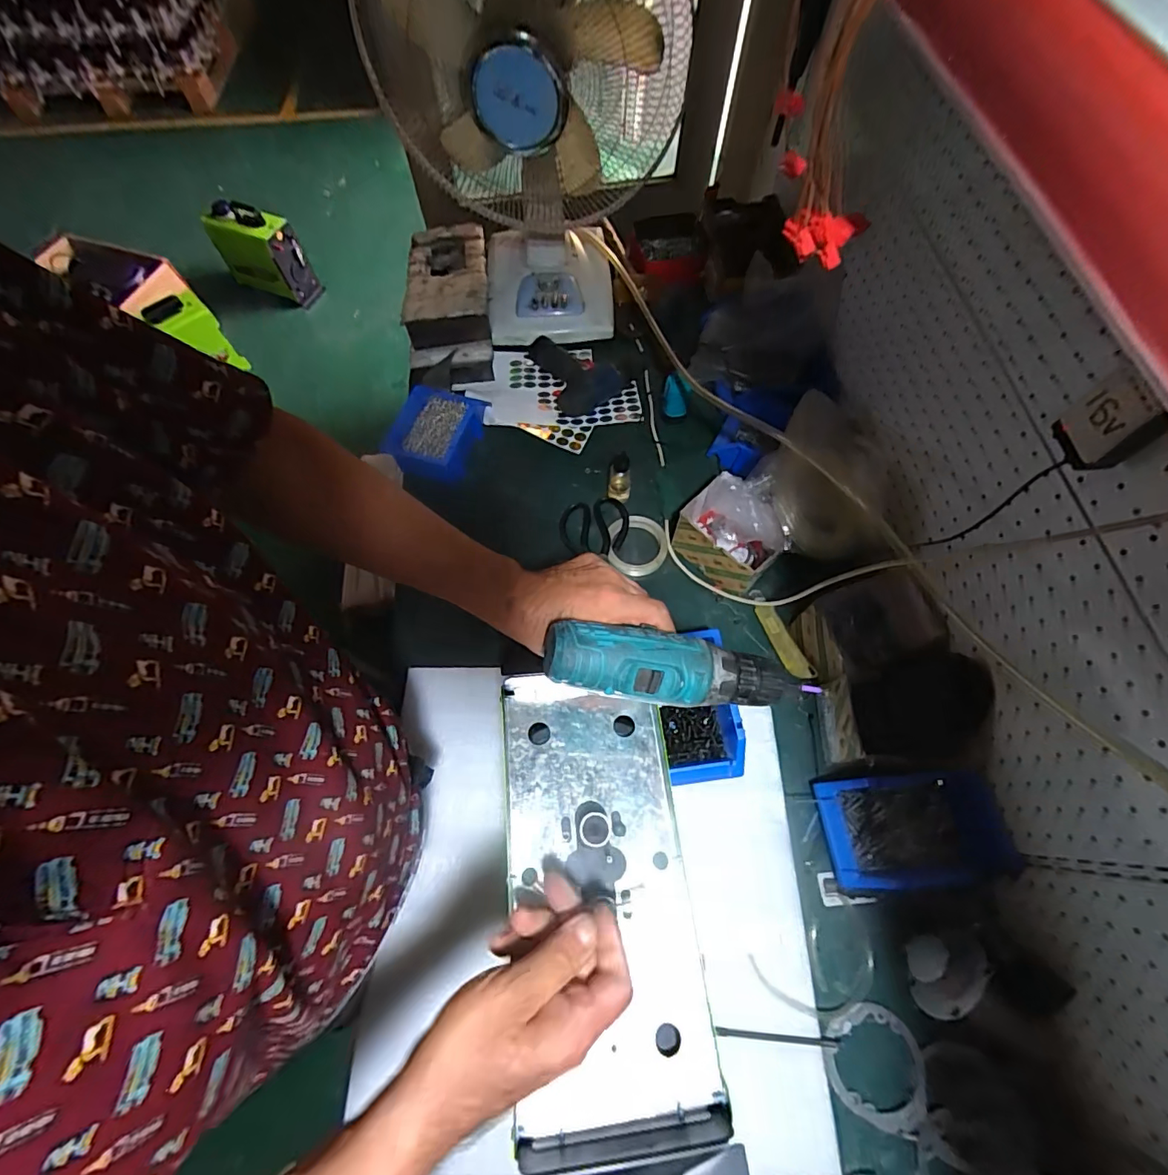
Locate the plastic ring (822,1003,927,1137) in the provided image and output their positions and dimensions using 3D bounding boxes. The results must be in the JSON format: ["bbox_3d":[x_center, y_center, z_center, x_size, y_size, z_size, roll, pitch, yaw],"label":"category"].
[{"bbox_3d":[0.315,0.515,0.550,0.106,0.011,0.103,0,66,0],"label":"plastic ring"}]

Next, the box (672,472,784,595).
[{"bbox_3d":[0.215,-0.085,0.726,0.102,0.147,0.143,-39,72,-15],"label":"box"}]

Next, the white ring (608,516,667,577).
[{"bbox_3d":[0.085,-0.065,0.795,0.091,0.014,0.111,2,66,1],"label":"white ring"}]

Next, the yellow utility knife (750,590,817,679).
[{"bbox_3d":[0.281,0.063,0.724,0.029,0.015,0.146,-20,68,-8],"label":"yellow utility knife"}]

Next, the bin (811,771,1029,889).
[{"bbox_3d":[0.388,0.285,0.602,0.195,0.062,0.121,-4,66,-1],"label":"bin"}]

